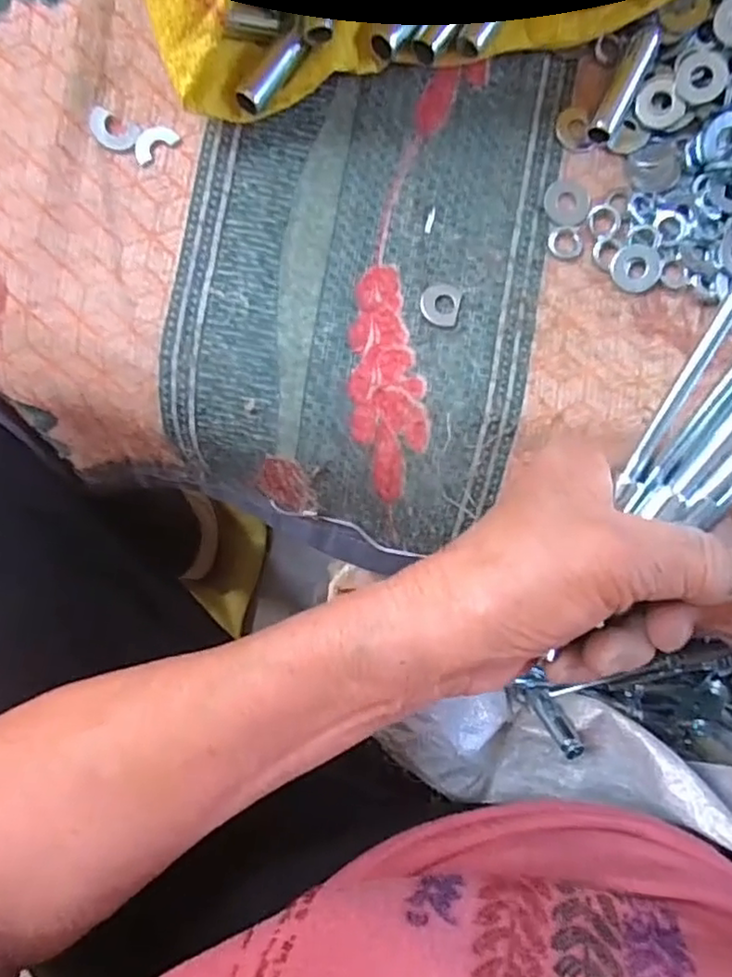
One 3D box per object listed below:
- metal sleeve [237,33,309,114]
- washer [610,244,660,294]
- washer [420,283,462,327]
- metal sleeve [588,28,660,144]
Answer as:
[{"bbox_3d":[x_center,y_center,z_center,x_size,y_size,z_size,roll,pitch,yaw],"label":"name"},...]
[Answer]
[{"bbox_3d":[-0.035,-0.153,0.239,0.008,0.011,0.033,38,89,0],"label":"metal sleeve"},{"bbox_3d":[0.107,-0.087,0.252,0.019,0.004,0.018,0,89,-1],"label":"washer"},{"bbox_3d":[0.029,-0.072,0.250,0.015,0.004,0.016,13,89,-1],"label":"washer"},{"bbox_3d":[0.101,-0.157,0.251,0.010,0.008,0.044,25,89,-1],"label":"metal sleeve"}]

